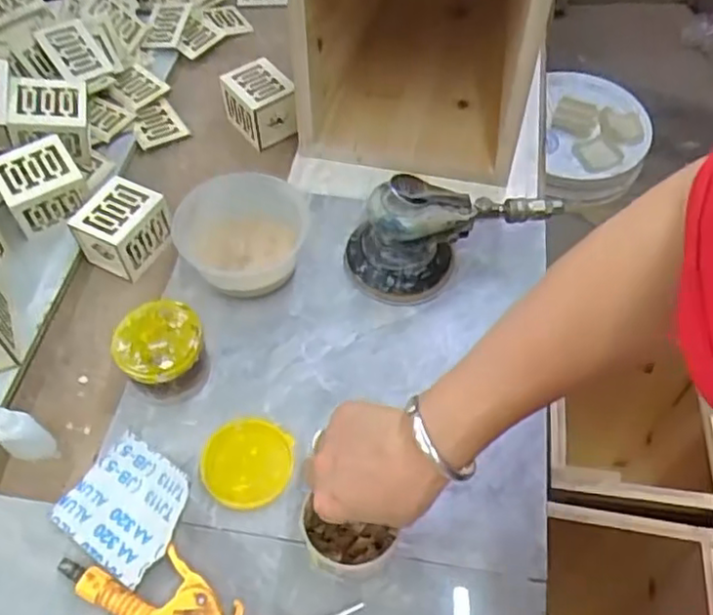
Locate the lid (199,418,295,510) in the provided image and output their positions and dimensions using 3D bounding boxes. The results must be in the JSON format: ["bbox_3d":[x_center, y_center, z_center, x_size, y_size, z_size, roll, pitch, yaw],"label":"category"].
[{"bbox_3d":[-0.097,0.137,0.599,0.080,0.012,0.074,1,55,-1],"label":"lid"}]

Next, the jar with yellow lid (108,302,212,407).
[{"bbox_3d":[-0.180,0.045,0.625,0.077,0.067,0.074,1,55,-1],"label":"jar with yellow lid"}]

